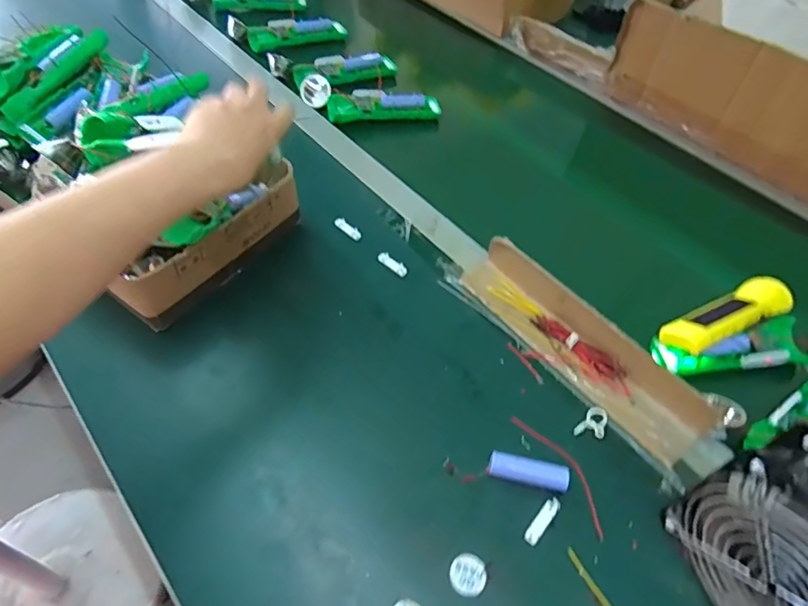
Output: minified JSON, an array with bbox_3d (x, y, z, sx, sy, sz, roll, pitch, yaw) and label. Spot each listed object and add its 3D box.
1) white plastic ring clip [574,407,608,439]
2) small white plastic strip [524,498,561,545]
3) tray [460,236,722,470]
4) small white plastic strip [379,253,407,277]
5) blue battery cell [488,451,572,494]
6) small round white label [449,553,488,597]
[{"bbox_3d":[0.174,0.111,0.492,0.023,0.004,0.038,37,57,23],"label":"white plastic ring clip"},{"bbox_3d":[0.113,0.177,0.438,0.012,0.004,0.044,35,56,22],"label":"small white plastic strip"},{"bbox_3d":[0.169,0.033,0.531,0.064,0.044,0.277,-32,60,-27],"label":"tray"},{"bbox_3d":[-0.012,-0.044,0.606,0.040,0.004,0.016,36,57,22],"label":"small white plastic strip"},{"bbox_3d":[0.106,0.145,0.458,0.066,0.016,0.021,13,51,5],"label":"blue battery cell"},{"bbox_3d":[0.049,0.208,0.412,0.027,0.004,0.028,3,51,-3],"label":"small round white label"}]

